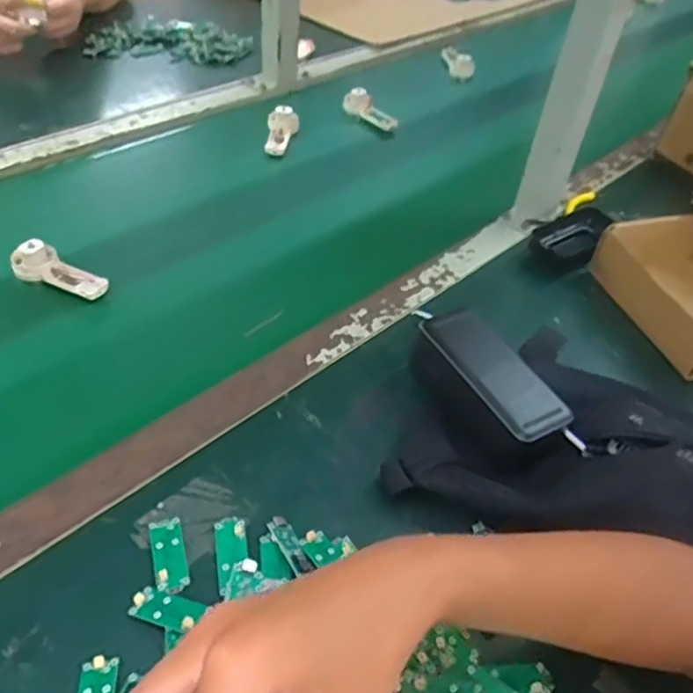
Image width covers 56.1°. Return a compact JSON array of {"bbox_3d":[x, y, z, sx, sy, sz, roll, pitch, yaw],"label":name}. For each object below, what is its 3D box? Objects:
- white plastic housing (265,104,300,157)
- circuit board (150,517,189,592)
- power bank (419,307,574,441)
[{"bbox_3d":[-0.086,-0.274,0.834,0.039,0.025,0.081,9,57,1],"label":"white plastic housing"},{"bbox_3d":[-0.113,0.132,0.415,0.019,0.004,0.049,-9,47,-17],"label":"circuit board"},{"bbox_3d":[0.113,0.015,0.500,0.054,0.011,0.135,-20,51,-26],"label":"power bank"}]

